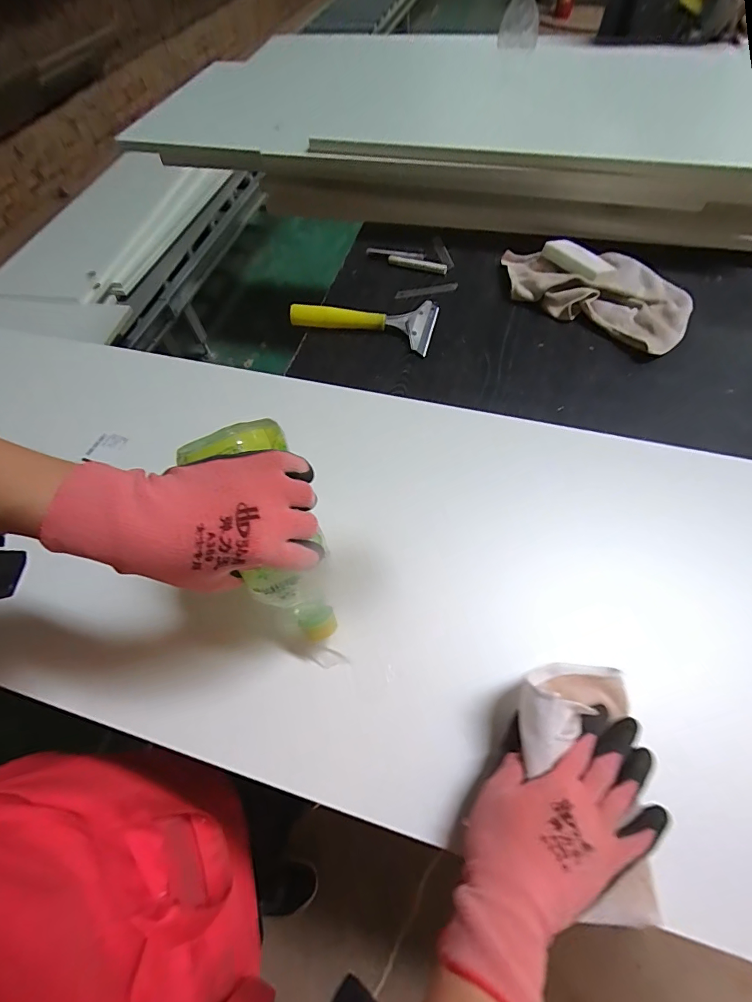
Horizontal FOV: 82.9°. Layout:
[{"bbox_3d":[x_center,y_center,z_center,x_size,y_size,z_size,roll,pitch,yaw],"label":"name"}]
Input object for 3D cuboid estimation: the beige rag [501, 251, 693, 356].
[{"bbox_3d":[0.333,-0.330,0.647,0.288,0.040,0.178,37,66,23],"label":"beige rag"}]

